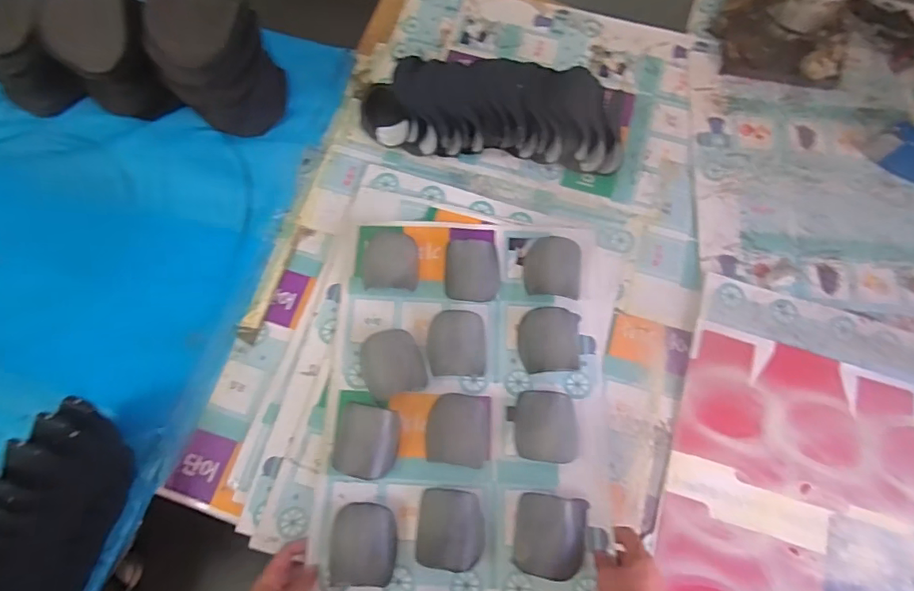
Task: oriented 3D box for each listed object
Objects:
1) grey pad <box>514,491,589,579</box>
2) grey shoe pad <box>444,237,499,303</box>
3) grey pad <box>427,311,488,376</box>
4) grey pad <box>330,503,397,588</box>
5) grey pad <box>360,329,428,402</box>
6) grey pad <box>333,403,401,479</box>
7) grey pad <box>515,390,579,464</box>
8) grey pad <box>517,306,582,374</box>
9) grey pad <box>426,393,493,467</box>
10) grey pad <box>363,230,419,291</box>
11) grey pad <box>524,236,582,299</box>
[{"bbox_3d":[0.117,0.296,0.635,0.086,0.046,0.089,9,71,3],"label":"grey pad"},{"bbox_3d":[0.023,-0.036,0.757,0.083,0.038,0.087,-3,69,-1],"label":"grey shoe pad"},{"bbox_3d":[0.000,0.068,0.723,0.083,0.044,0.091,-4,69,-1],"label":"grey pad"},{"bbox_3d":[-0.118,0.310,0.641,0.078,0.028,0.091,-3,69,-1],"label":"grey pad"},{"bbox_3d":[-0.091,0.095,0.716,0.082,0.034,0.088,-16,70,-6],"label":"grey pad"},{"bbox_3d":[-0.119,0.195,0.689,0.082,0.017,0.091,13,79,-15],"label":"grey pad"},{"bbox_3d":[0.122,0.176,0.689,0.083,0.031,0.090,4,69,2],"label":"grey pad"},{"bbox_3d":[0.135,0.065,0.729,0.089,0.045,0.088,-2,69,-1],"label":"grey pad"},{"bbox_3d":[0.003,0.181,0.694,0.085,0.019,0.090,4,69,2],"label":"grey pad"},{"bbox_3d":[-0.098,-0.056,0.768,0.079,0.024,0.095,-1,69,0],"label":"grey pad"},{"bbox_3d":[0.144,-0.039,0.760,0.086,0.038,0.093,9,69,4],"label":"grey pad"}]

